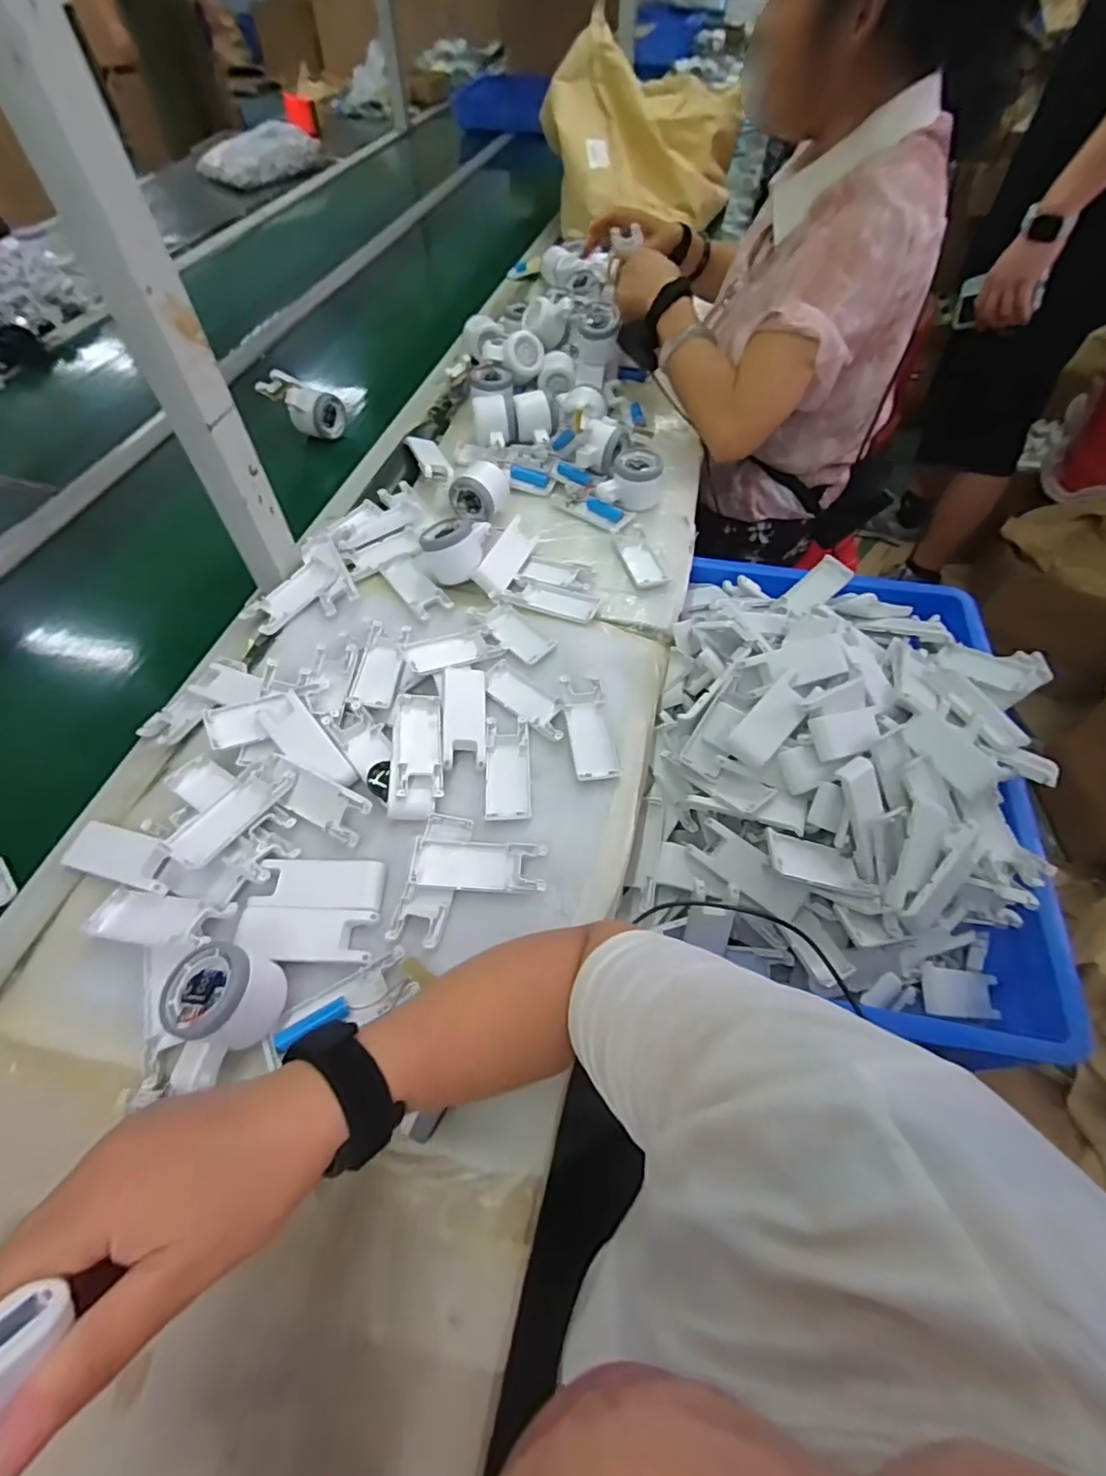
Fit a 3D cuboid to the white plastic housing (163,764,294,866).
[{"bbox_3d":[-0.266,0.061,0.491,0.042,0.031,0.101,25,59,16],"label":"white plastic housing"}]

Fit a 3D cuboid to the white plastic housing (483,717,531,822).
[{"bbox_3d":[-0.040,0.026,0.538,0.040,0.008,0.105,-1,56,-2],"label":"white plastic housing"}]

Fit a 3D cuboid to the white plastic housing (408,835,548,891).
[{"bbox_3d":[-0.059,0.101,0.480,0.105,0.017,0.040,1,56,0],"label":"white plastic housing"}]

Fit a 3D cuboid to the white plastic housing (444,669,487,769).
[{"bbox_3d":[-0.082,-0.021,0.557,0.037,0.019,0.105,-3,59,-1],"label":"white plastic housing"}]

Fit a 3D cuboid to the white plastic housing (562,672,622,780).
[{"bbox_3d":[0.034,-0.011,0.550,0.041,0.020,0.103,-8,56,-6],"label":"white plastic housing"}]

